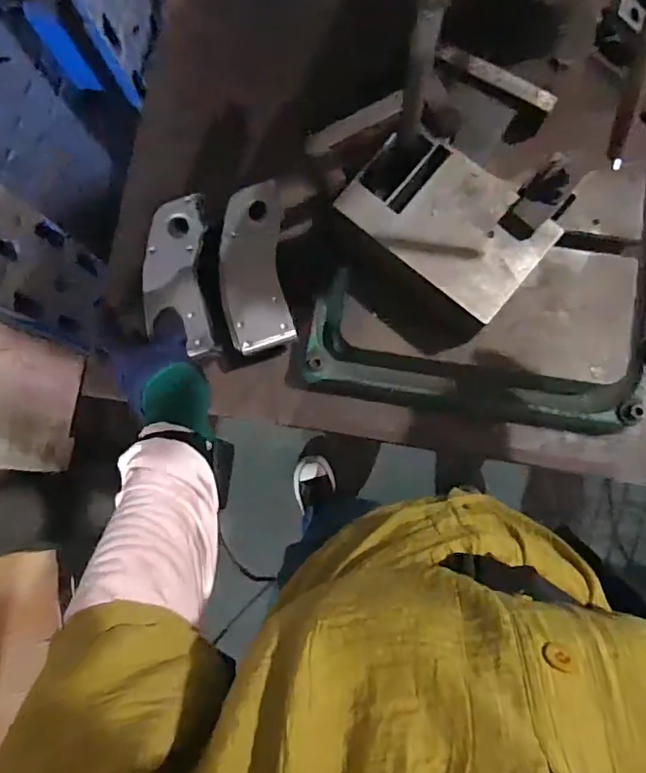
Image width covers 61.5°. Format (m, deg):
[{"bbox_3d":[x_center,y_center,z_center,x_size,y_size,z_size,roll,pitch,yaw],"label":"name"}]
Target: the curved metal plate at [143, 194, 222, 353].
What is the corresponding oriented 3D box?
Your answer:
[{"bbox_3d":[-0.156,-0.116,0.585,0.071,0.025,0.171,-8,90,2],"label":"curved metal plate"}]

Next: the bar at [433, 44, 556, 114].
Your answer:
[{"bbox_3d":[0.176,-0.312,0.549,0.128,0.005,0.017,28,117,3],"label":"bar"}]

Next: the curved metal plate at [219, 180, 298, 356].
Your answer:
[{"bbox_3d":[-0.075,-0.127,0.587,0.072,0.028,0.172,-7,83,2],"label":"curved metal plate"}]

